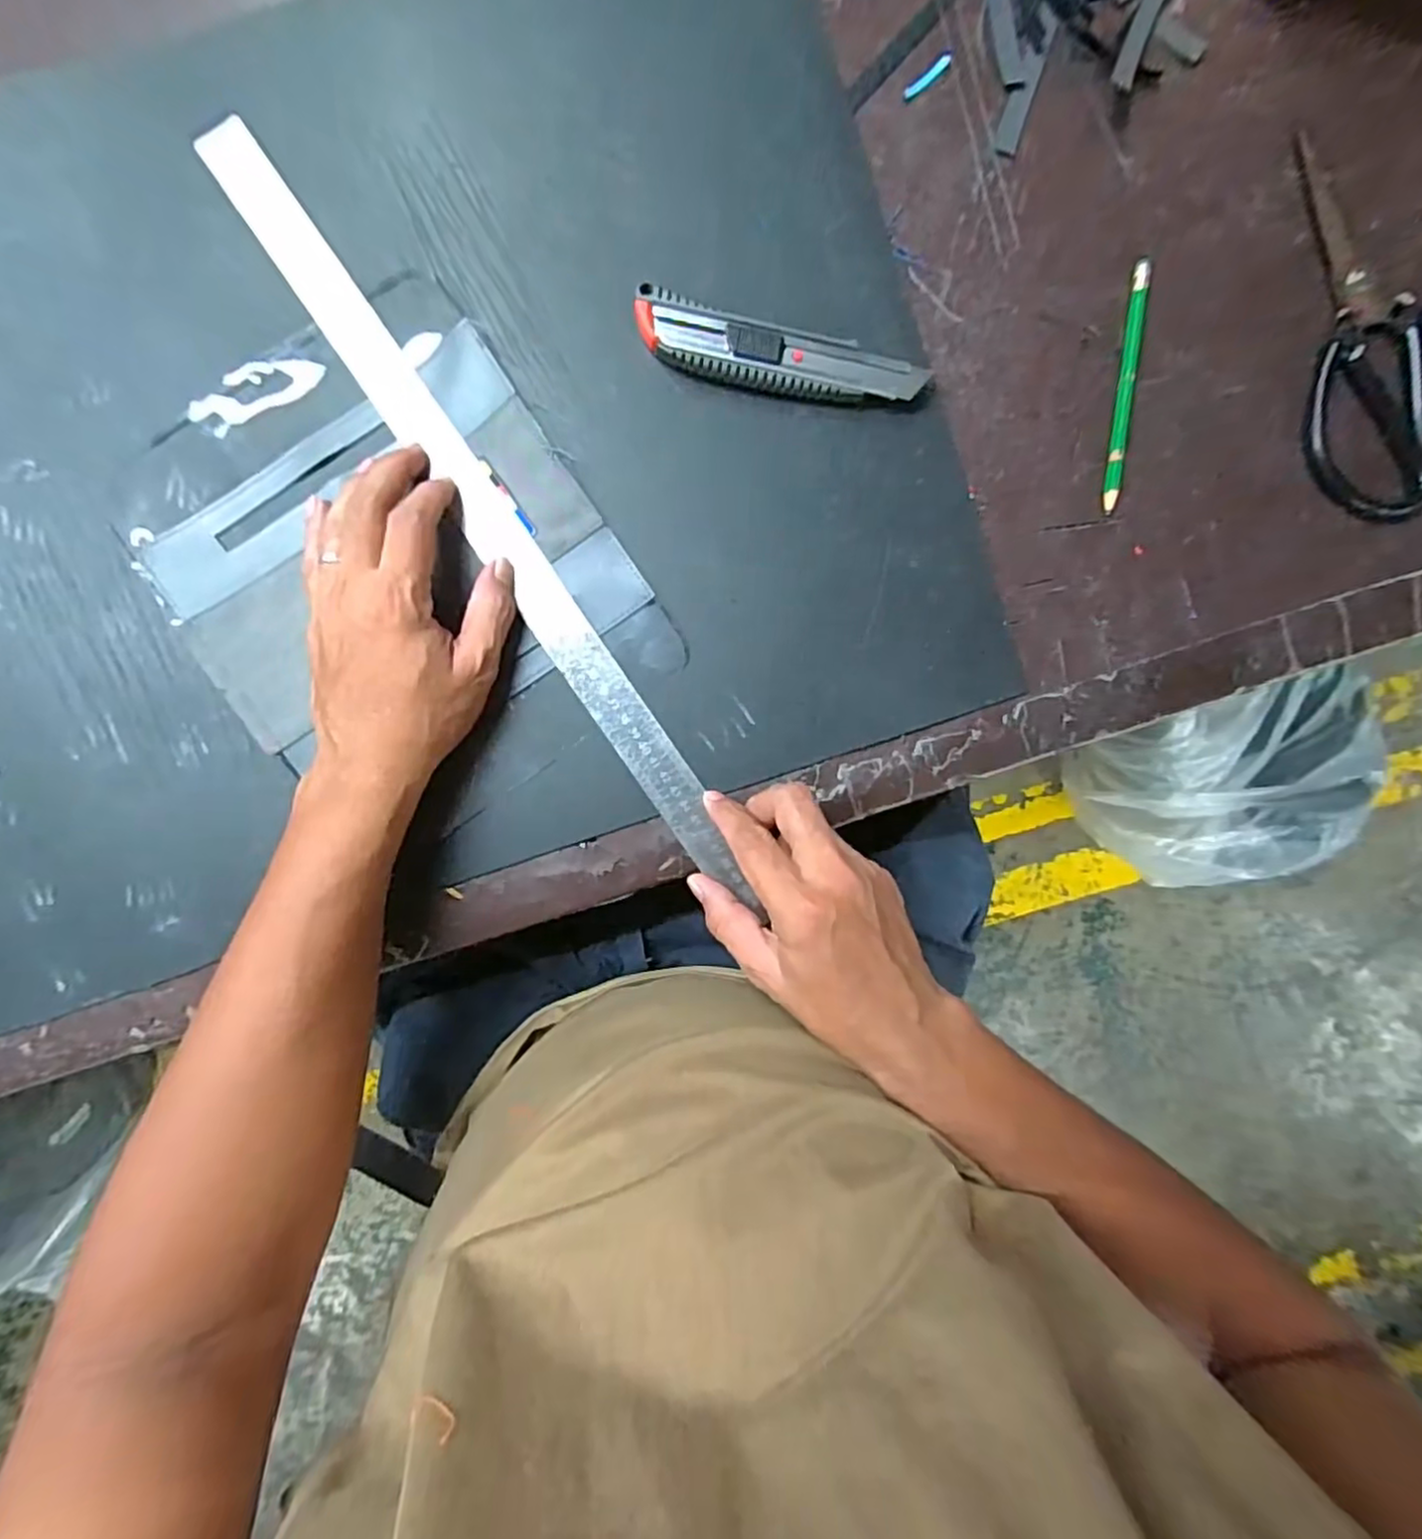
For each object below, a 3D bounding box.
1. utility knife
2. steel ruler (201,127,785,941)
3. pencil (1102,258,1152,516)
[{"bbox_3d":[0.035,-0.221,0.367,0.154,0.015,0.034,15,91,-3],"label":"utility knife"},{"bbox_3d":[-0.121,-0.131,0.371,0.032,0.005,0.484,-34,93,-2],"label":"steel ruler"},{"bbox_3d":[0.234,-0.216,0.381,0.011,0.004,0.138,7,92,-3],"label":"pencil"}]

